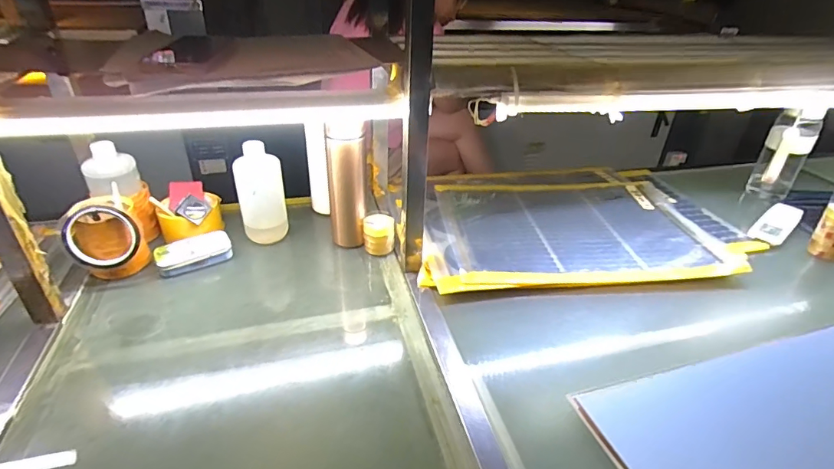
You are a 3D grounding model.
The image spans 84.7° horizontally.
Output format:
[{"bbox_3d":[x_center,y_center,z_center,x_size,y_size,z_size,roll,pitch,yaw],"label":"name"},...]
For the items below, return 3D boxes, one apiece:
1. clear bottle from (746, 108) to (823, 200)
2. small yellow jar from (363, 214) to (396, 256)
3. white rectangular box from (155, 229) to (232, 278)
[{"bbox_3d":[0.800,-0.179,0.995,0.084,0.175,0.072,25,38,31],"label":"clear bottle"},{"bbox_3d":[-0.064,0.000,0.777,0.051,0.054,0.044,-1,32,-6],"label":"small yellow jar"},{"bbox_3d":[-0.359,0.030,0.741,0.111,0.039,0.063,-11,35,-22],"label":"white rectangular box"}]

